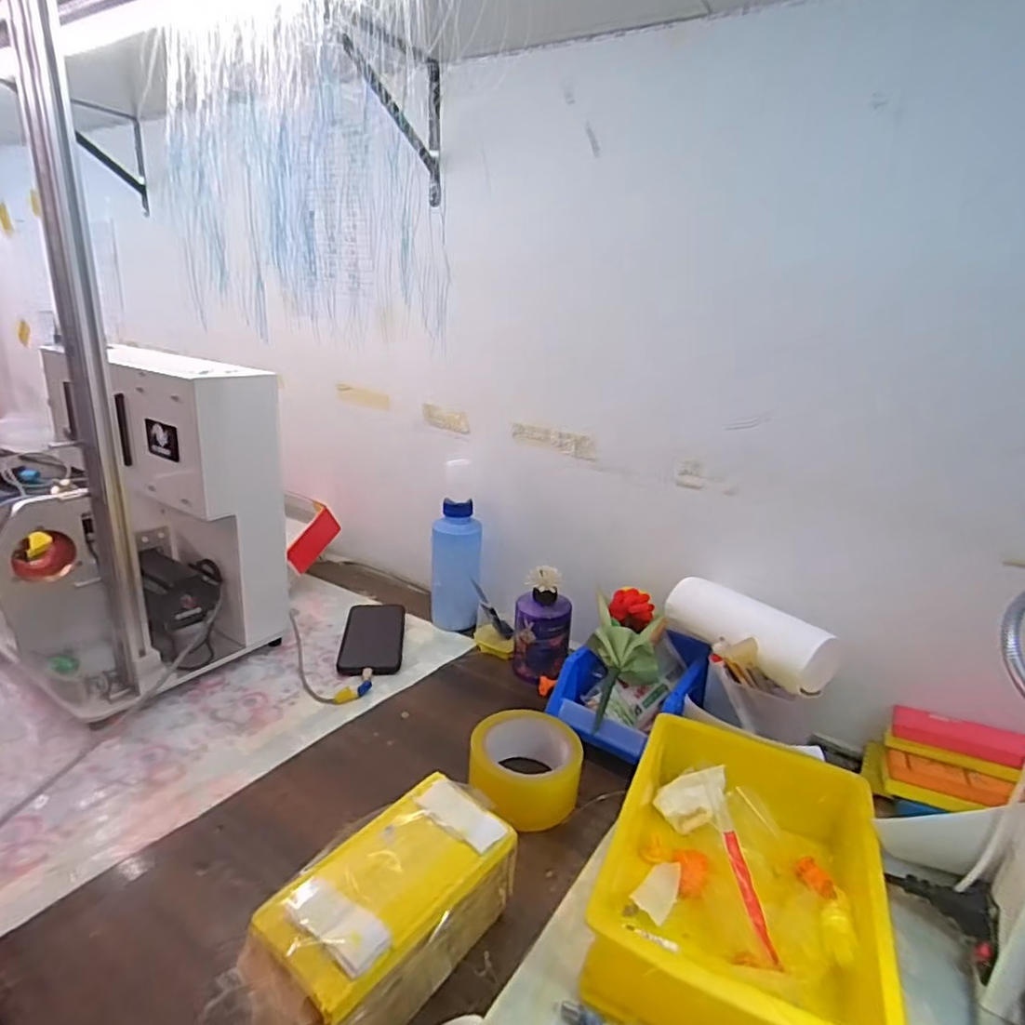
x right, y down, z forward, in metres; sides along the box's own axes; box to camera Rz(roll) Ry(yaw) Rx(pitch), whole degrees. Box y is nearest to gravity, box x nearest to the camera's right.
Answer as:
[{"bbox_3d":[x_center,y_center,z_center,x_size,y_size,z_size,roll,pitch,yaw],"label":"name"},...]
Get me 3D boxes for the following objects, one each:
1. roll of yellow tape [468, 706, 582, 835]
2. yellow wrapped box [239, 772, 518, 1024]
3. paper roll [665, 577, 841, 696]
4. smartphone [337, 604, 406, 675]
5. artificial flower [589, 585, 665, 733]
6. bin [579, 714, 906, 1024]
[{"bbox_3d":[0.012,0.234,0.561,0.099,0.056,0.105,2,19,-1],"label":"roll of yellow tape"},{"bbox_3d":[-0.079,0.256,0.392,0.085,0.090,0.169,16,23,34],"label":"yellow wrapped box"},{"bbox_3d":[0.226,0.116,0.603,0.057,0.056,0.162,-15,25,-41],"label":"paper roll"},{"bbox_3d":[-0.181,0.162,0.805,0.077,0.015,0.161,0,19,-7],"label":"smartphone"},{"bbox_3d":[0.113,0.154,0.651,0.078,0.046,0.170,8,49,16],"label":"artificial flower"},{"bbox_3d":[0.164,0.266,0.446,0.173,0.075,0.224,11,20,24],"label":"bin"}]

